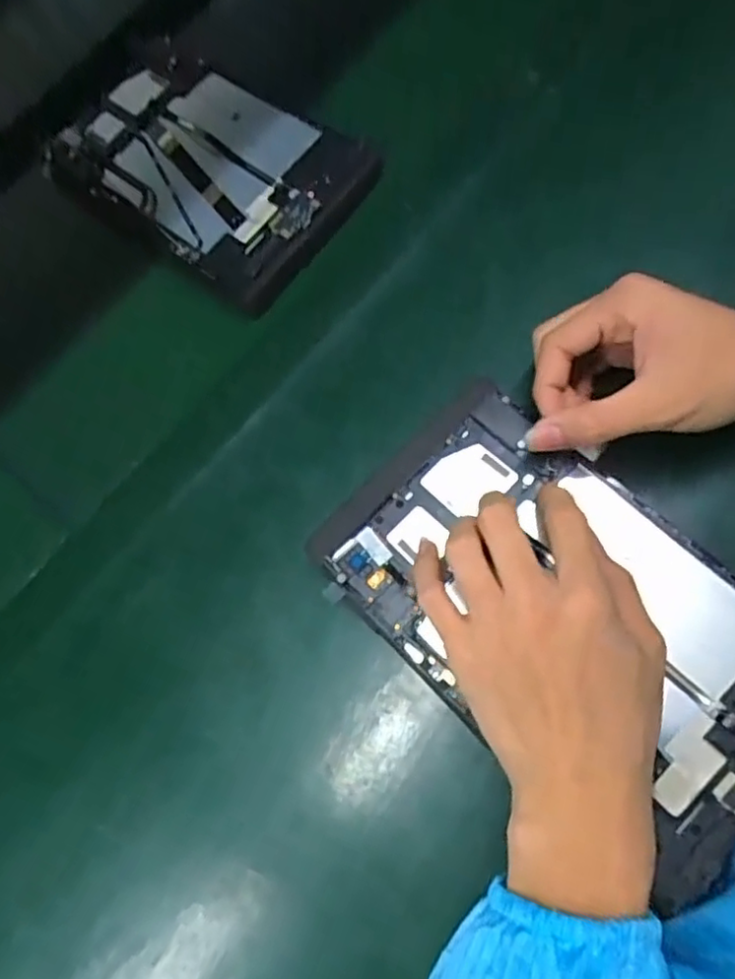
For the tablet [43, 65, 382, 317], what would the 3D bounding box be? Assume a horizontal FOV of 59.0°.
[{"bbox_3d":[-0.124,-0.247,0.496,0.245,0.011,0.150,35,83,17],"label":"tablet"}]

